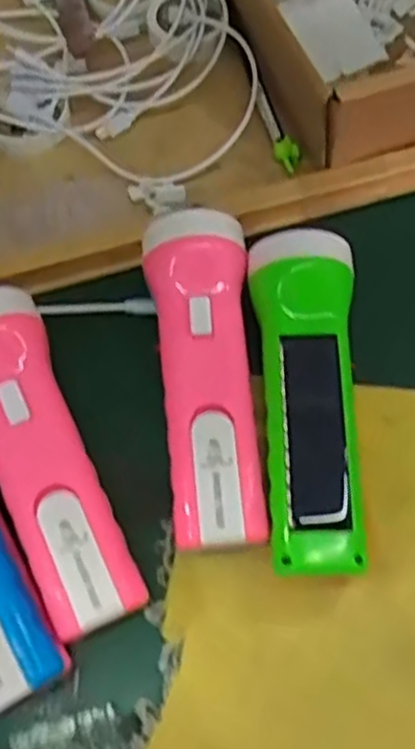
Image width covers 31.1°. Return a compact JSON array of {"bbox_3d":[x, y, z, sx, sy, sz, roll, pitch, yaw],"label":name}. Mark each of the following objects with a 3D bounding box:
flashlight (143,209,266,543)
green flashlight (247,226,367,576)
[{"bbox_3d":[-0.002,0.001,0.362,0.052,0.042,0.165,-3,67,1],"label":"flashlight"},{"bbox_3d":[0.050,0.012,0.354,0.050,0.044,0.162,-3,67,1],"label":"green flashlight"}]

